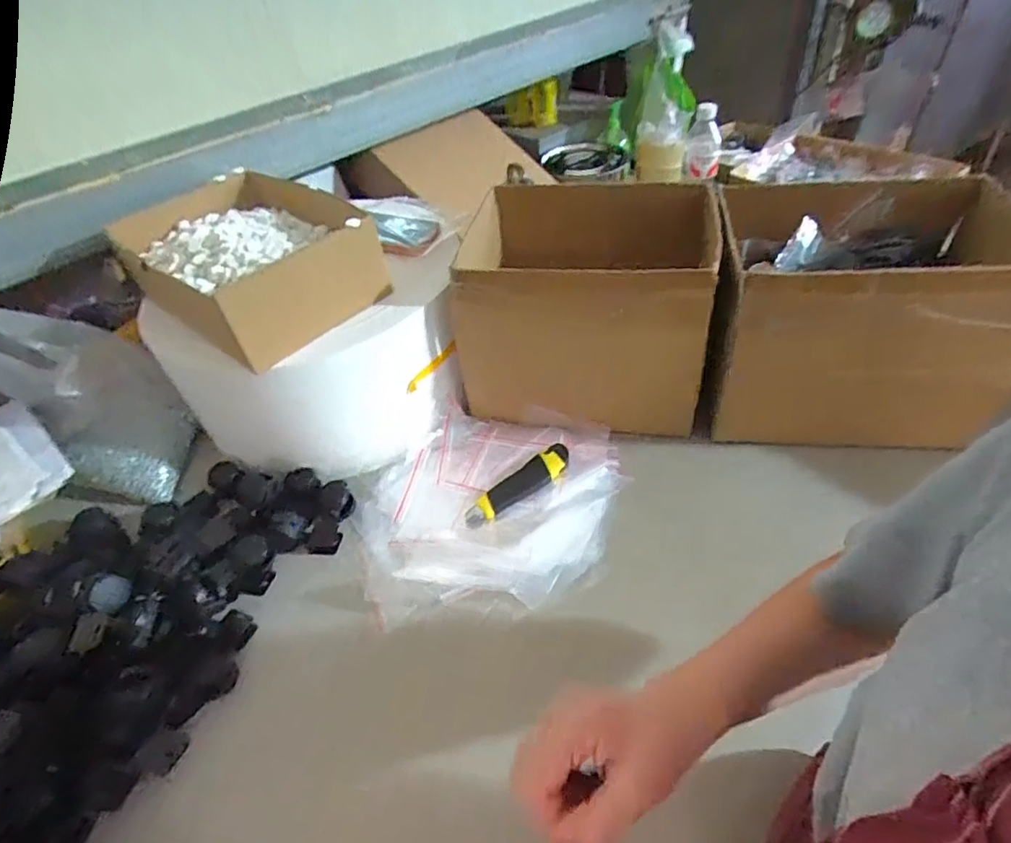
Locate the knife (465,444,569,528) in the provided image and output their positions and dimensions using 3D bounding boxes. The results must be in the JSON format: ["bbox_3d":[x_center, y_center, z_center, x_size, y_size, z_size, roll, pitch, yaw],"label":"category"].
[{"bbox_3d":[0.017,0.079,0.687,0.157,0.014,0.040,-33,52,-21],"label":"knife"}]

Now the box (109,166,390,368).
[{"bbox_3d":[-0.324,-0.211,0.698,0.313,0.125,0.233,31,56,33],"label":"box"}]

